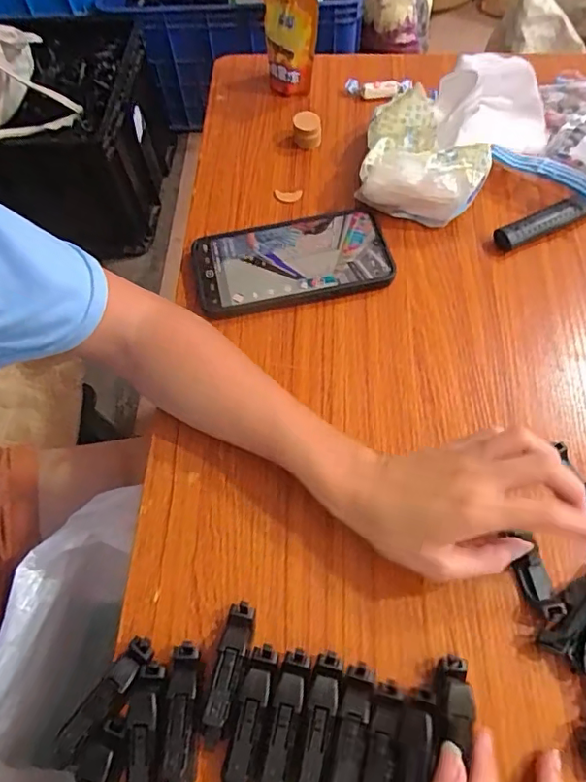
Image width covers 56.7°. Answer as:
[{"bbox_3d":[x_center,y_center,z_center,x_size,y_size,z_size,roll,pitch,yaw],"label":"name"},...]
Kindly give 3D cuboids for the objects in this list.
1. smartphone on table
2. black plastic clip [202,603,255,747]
[{"bbox_3d":[-0.001,-0.107,0.459,0.160,0.016,0.081,-11,61,-5],"label":"smartphone on table"},{"bbox_3d":[-0.038,0.161,0.311,0.016,0.024,0.075,12,61,8],"label":"black plastic clip"}]

